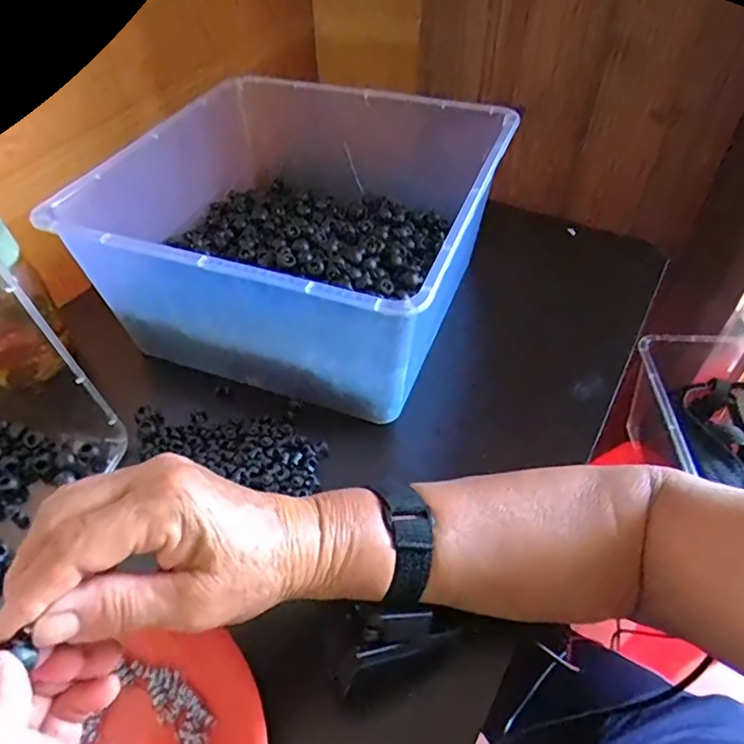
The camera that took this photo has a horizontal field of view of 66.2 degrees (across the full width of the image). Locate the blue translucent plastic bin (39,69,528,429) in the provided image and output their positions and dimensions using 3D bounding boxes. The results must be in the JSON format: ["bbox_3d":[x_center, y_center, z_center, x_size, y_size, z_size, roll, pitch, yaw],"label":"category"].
[{"bbox_3d":[-0.056,-0.126,0.504,0.293,0.134,0.294,15,48,15],"label":"blue translucent plastic bin"}]

